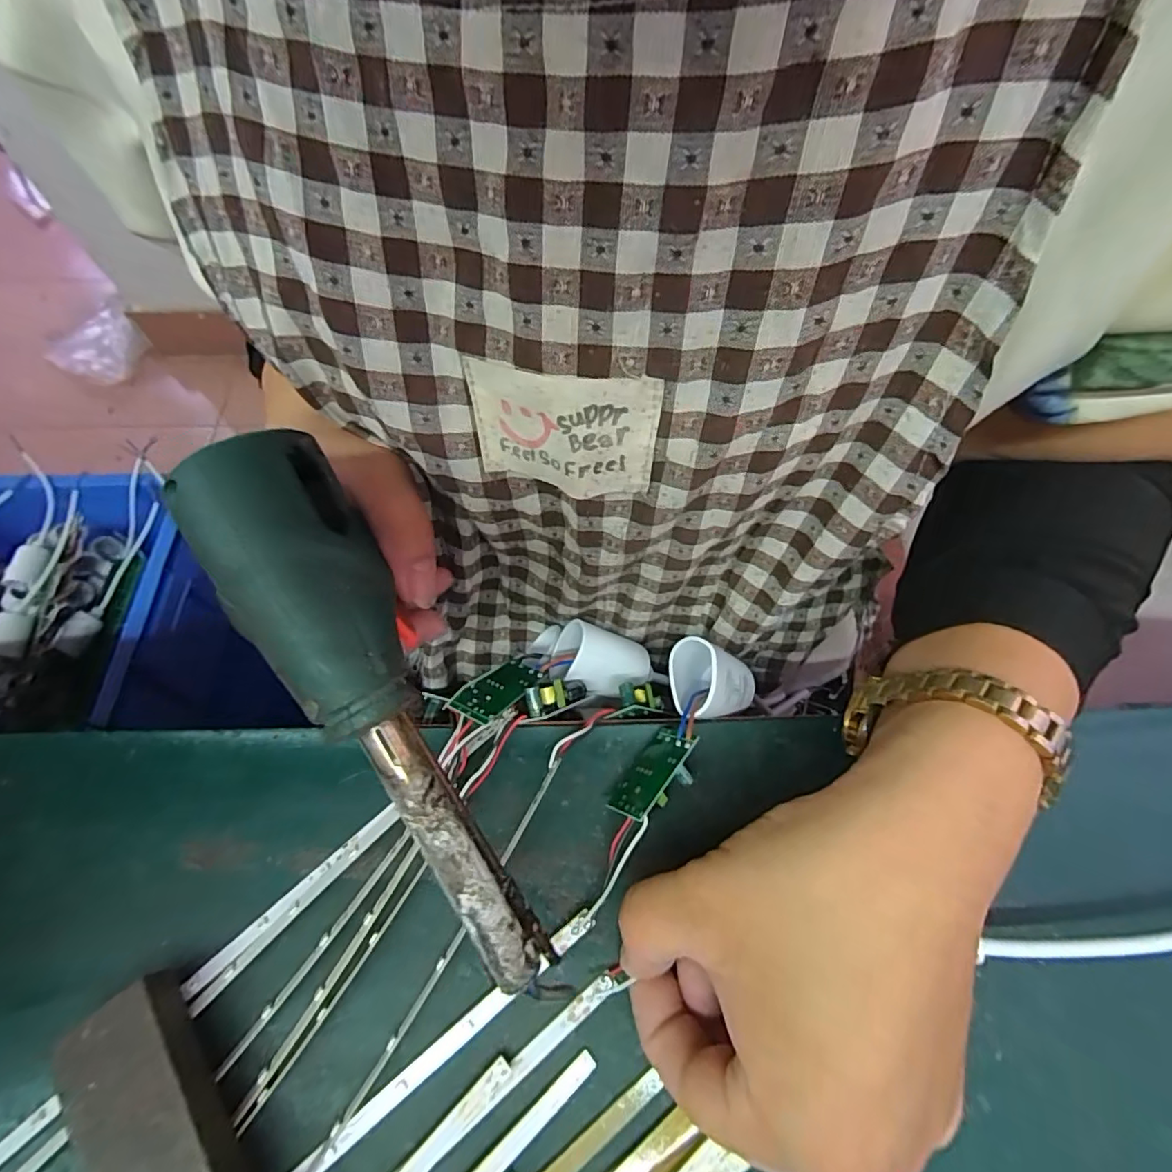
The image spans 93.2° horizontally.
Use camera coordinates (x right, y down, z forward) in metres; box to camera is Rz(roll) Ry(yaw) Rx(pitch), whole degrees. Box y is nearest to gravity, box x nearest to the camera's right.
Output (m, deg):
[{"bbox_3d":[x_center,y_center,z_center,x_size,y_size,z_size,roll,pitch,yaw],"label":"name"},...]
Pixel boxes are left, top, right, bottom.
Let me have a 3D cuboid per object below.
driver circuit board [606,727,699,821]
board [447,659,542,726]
[{"bbox_3d":[0.027,0.072,0.206,0.037,0.030,0.012,-43,105,-23],"label":"driver circuit board"},{"bbox_3d":[-0.036,0.042,0.225,0.023,0.004,0.037,17,33,34],"label":"board"}]

